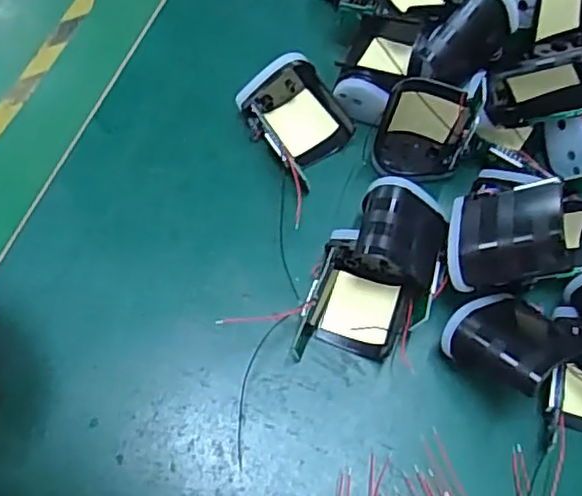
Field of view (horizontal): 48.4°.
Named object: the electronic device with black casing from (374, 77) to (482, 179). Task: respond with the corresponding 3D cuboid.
[{"bbox_3d":[0.054,-0.048,0.262,0.035,0.037,0.020,14,63,4],"label":"electronic device with black casing"}]

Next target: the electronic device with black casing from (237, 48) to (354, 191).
[{"bbox_3d":[0.004,-0.057,0.276,0.037,0.021,0.048,-32,69,-17],"label":"electronic device with black casing"}]

